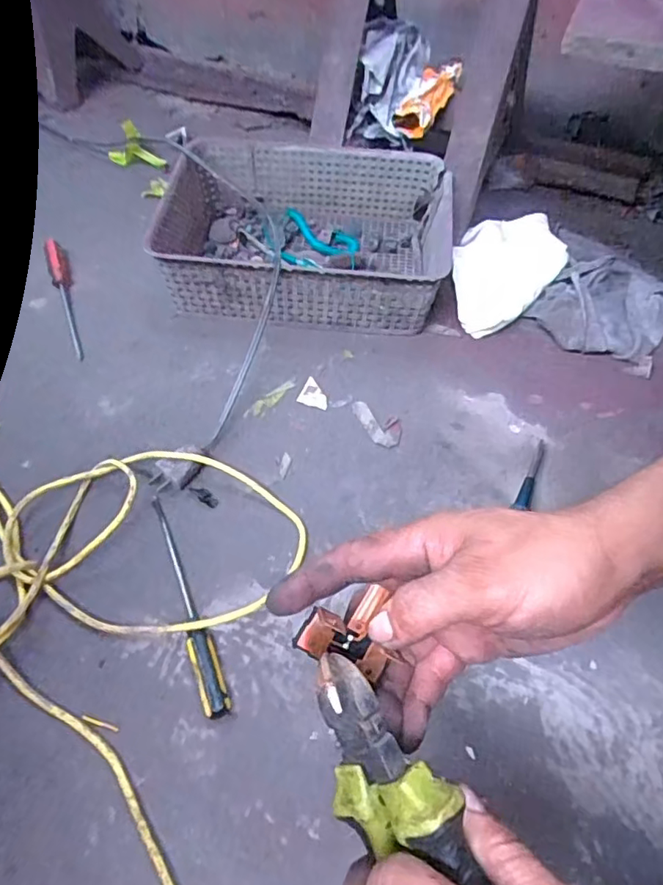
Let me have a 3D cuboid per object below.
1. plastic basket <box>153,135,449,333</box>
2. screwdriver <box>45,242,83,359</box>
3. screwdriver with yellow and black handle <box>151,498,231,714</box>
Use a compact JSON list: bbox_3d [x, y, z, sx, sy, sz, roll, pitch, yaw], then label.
[{"bbox_3d":[-0.032,-0.265,0.719,0.347,0.103,0.250,4,54,0],"label":"plastic basket"},{"bbox_3d":[-0.332,-0.184,0.698,0.026,0.029,0.200,-18,57,-15],"label":"screwdriver"},{"bbox_3d":[-0.127,0.130,0.481,0.020,0.018,0.208,-19,57,-15],"label":"screwdriver with yellow and black handle"}]

